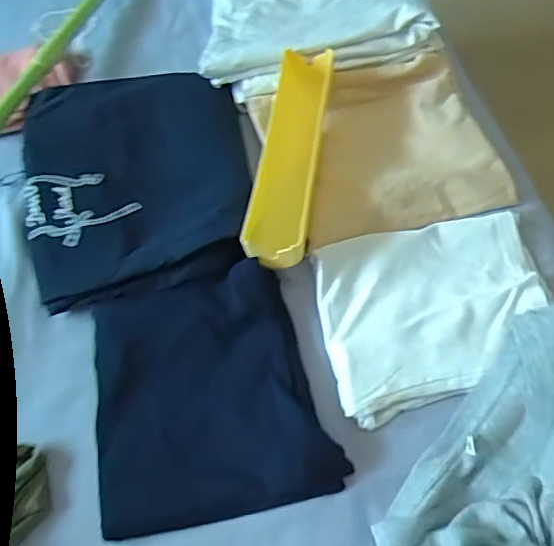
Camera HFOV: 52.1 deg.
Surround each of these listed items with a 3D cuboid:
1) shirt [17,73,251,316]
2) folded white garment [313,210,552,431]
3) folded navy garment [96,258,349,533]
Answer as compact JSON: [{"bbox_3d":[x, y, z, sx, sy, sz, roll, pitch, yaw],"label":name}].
[{"bbox_3d":[-0.152,-0.104,0.612,0.237,0.048,0.283,-12,61,-4],"label":"shirt"},{"bbox_3d":[0.151,0.032,0.539,0.216,0.023,0.175,-11,61,-3],"label":"folded white garment"},{"bbox_3d":[-0.062,0.103,0.503,0.199,0.041,0.210,-13,61,-4],"label":"folded navy garment"}]

